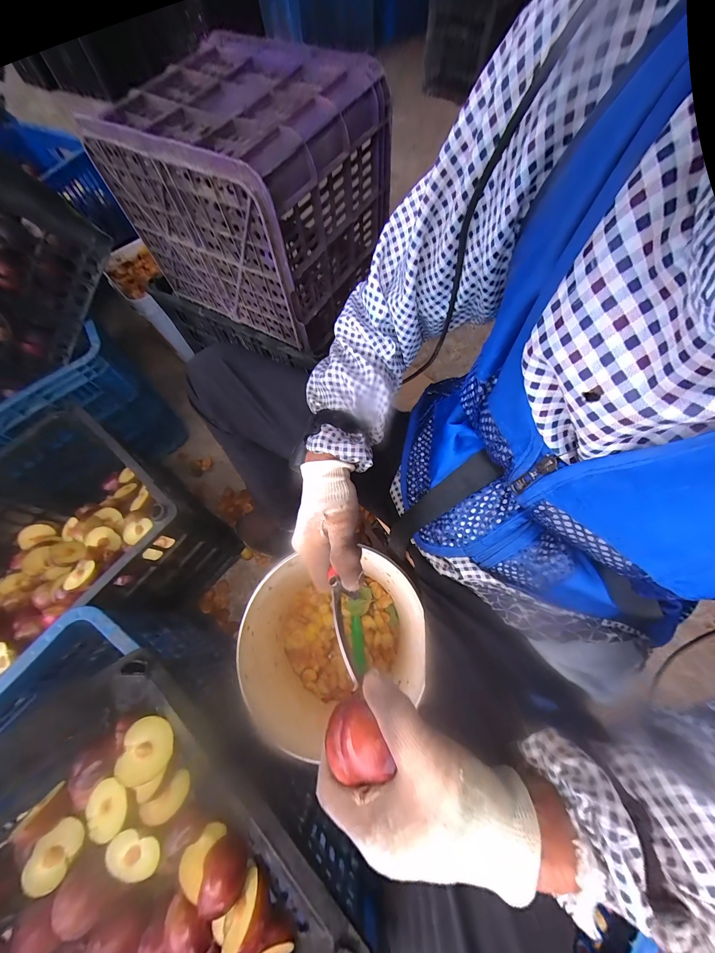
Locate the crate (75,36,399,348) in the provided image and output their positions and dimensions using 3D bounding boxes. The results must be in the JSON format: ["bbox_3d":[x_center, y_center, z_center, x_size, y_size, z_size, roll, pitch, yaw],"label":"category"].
[{"bbox_3d":[-0.168,-0.487,0.559,0.332,0.260,0.320,25,70,12],"label":"crate"}]

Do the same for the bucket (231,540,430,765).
[{"bbox_3d":[-0.028,0.269,0.531,0.251,0.240,0.209,-26,69,-9],"label":"bucket"}]

